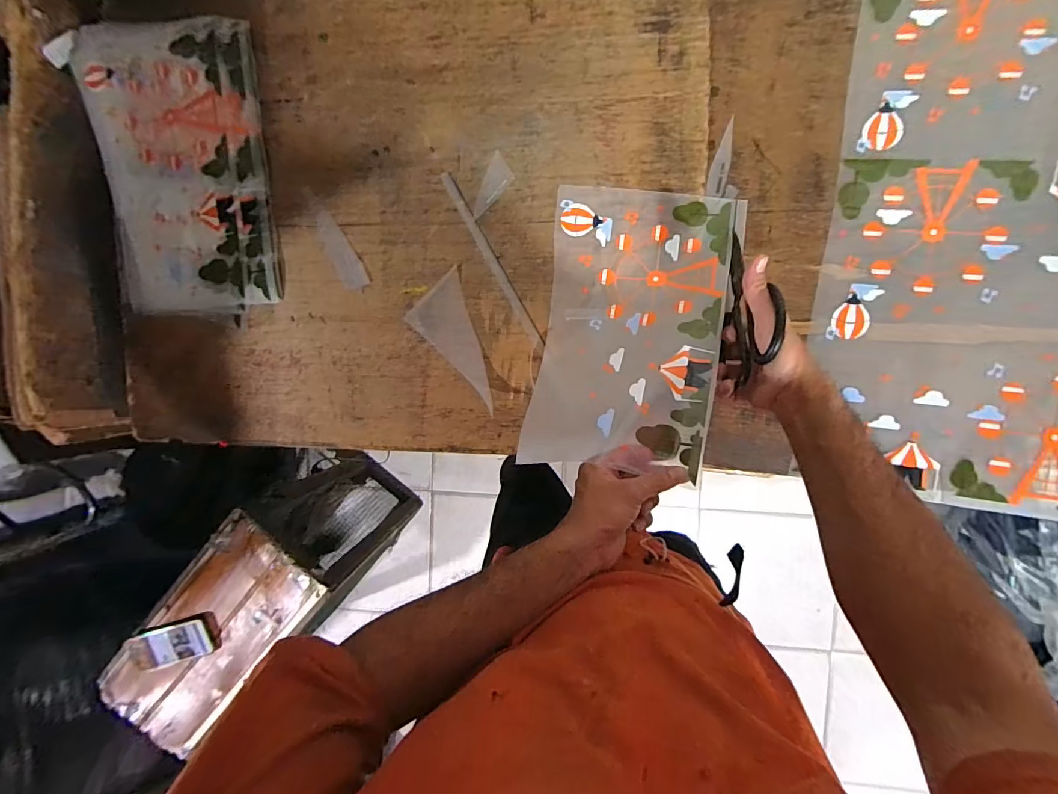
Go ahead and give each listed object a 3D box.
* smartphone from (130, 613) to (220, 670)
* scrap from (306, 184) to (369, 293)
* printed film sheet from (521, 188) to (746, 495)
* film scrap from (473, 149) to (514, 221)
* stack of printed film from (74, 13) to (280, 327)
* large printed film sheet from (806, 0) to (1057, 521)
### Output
[{"bbox_3d":[-0.674,0.466,0.854,0.175,0.017,0.085,-14,100,0],"label":"smartphone"},{"bbox_3d":[-0.254,-0.203,0.584,0.035,0.004,0.139,-28,92,6],"label":"scrap"},{"bbox_3d":[0.109,-0.091,0.506,0.207,0.056,0.334,6,71,24],"label":"printed film sheet"},{"bbox_3d":[-0.045,-0.263,0.563,0.034,0.004,0.080,27,96,2],"label":"film scrap"},{"bbox_3d":[-0.466,-0.296,0.599,0.246,0.013,0.373,-5,94,5],"label":"stack of printed film"},{"bbox_3d":[0.518,-0.178,0.478,0.352,0.009,0.587,7,94,13],"label":"large printed film sheet"}]

